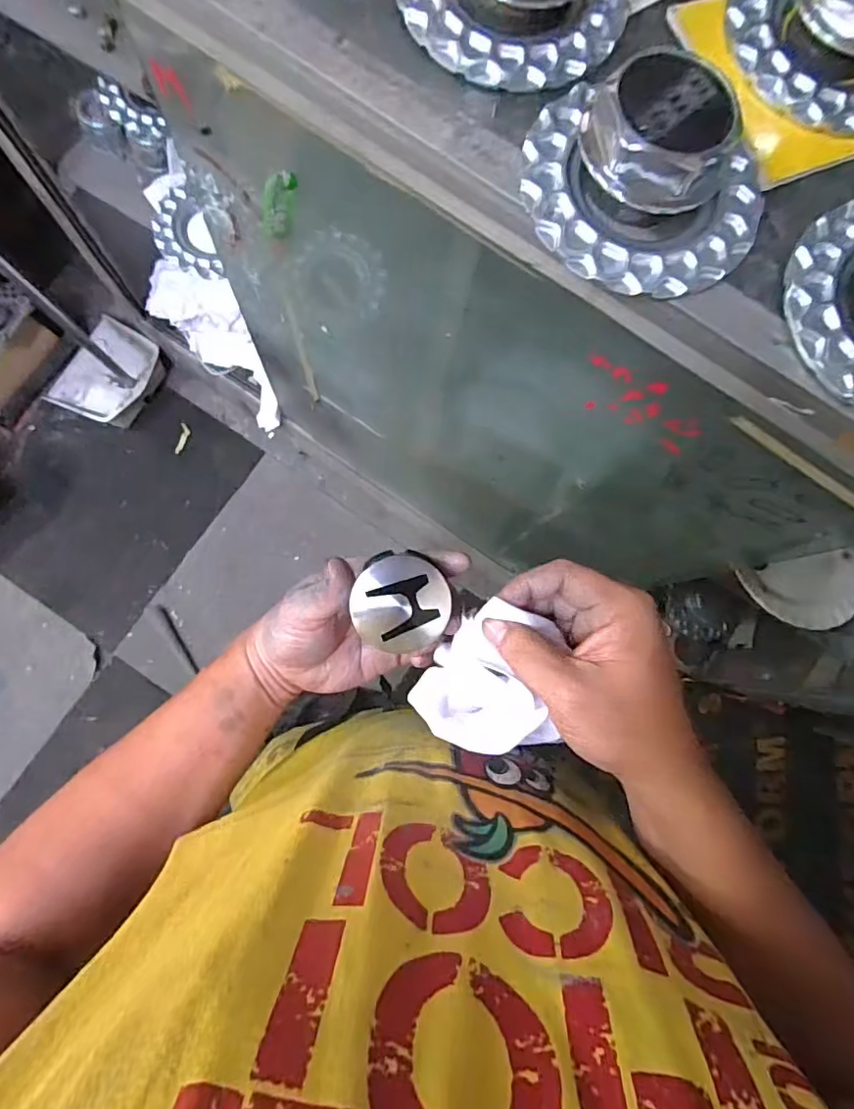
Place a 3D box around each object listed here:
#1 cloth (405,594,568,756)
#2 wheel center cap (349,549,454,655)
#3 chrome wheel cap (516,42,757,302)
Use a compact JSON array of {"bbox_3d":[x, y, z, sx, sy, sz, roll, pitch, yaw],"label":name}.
[{"bbox_3d":[0.033,0.073,0.328,0.079,0.064,0.083,-1,83,-3],"label":"cloth"},{"bbox_3d":[-0.013,0.027,0.314,0.053,0.013,0.055,0,83,-3],"label":"wheel center cap"},{"bbox_3d":[0.144,-0.247,0.350,0.157,0.054,0.142,24,83,0],"label":"chrome wheel cap"}]

